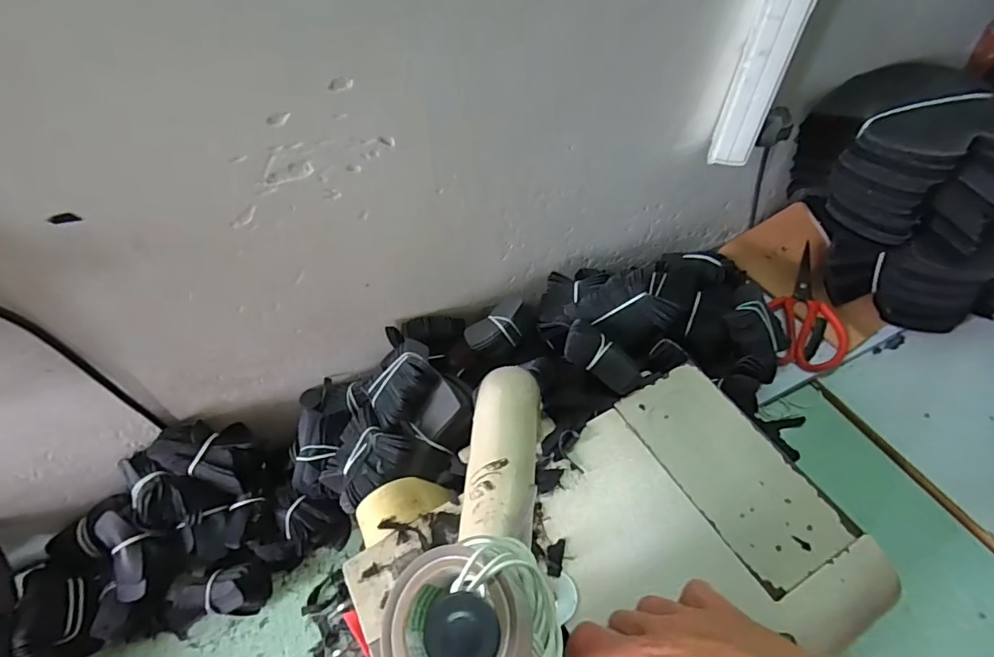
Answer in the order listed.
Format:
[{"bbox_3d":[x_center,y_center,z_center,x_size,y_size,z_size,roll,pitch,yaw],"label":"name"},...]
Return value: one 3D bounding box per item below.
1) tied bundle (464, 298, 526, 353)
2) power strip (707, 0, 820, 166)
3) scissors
[{"bbox_3d":[0.000,0.000,0.524,0.068,0.031,0.037,-16,55,-9],"label":"tied bundle"},{"bbox_3d":[0.241,-0.238,0.446,0.042,0.170,0.052,19,57,16],"label":"power strip"},{"bbox_3d":[0.394,-0.031,0.630,0.077,0.015,0.179,1,64,9],"label":"scissors"}]

